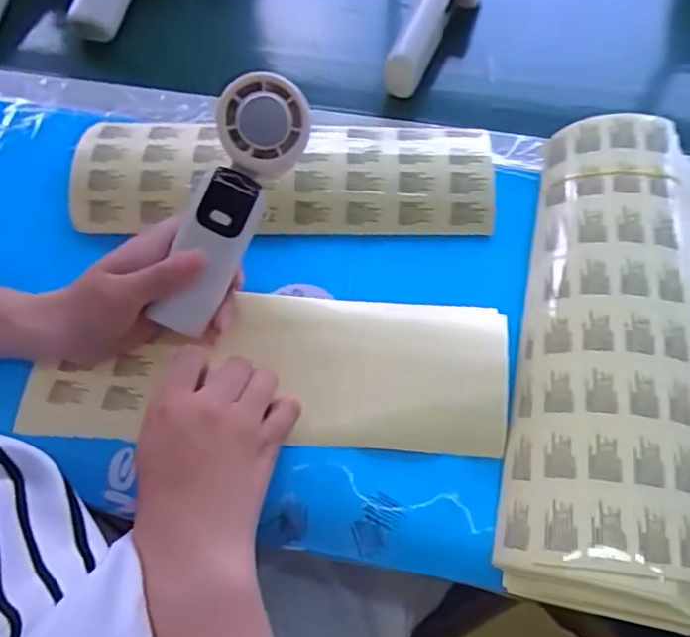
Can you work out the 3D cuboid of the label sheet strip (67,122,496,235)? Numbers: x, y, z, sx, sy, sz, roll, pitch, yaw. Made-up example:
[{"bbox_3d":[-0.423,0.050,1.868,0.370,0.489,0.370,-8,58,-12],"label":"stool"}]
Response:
[{"bbox_3d":[-0.048,-0.106,0.440,0.309,0.031,0.085,0,65,1],"label":"label sheet strip"}]

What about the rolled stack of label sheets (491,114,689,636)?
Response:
[{"bbox_3d":[0.168,0.012,0.372,0.112,0.051,0.317,9,65,5],"label":"rolled stack of label sheets"}]

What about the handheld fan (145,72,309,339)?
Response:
[{"bbox_3d":[-0.073,-0.068,0.373,0.049,0.036,0.165,27,100,12],"label":"handheld fan"}]

